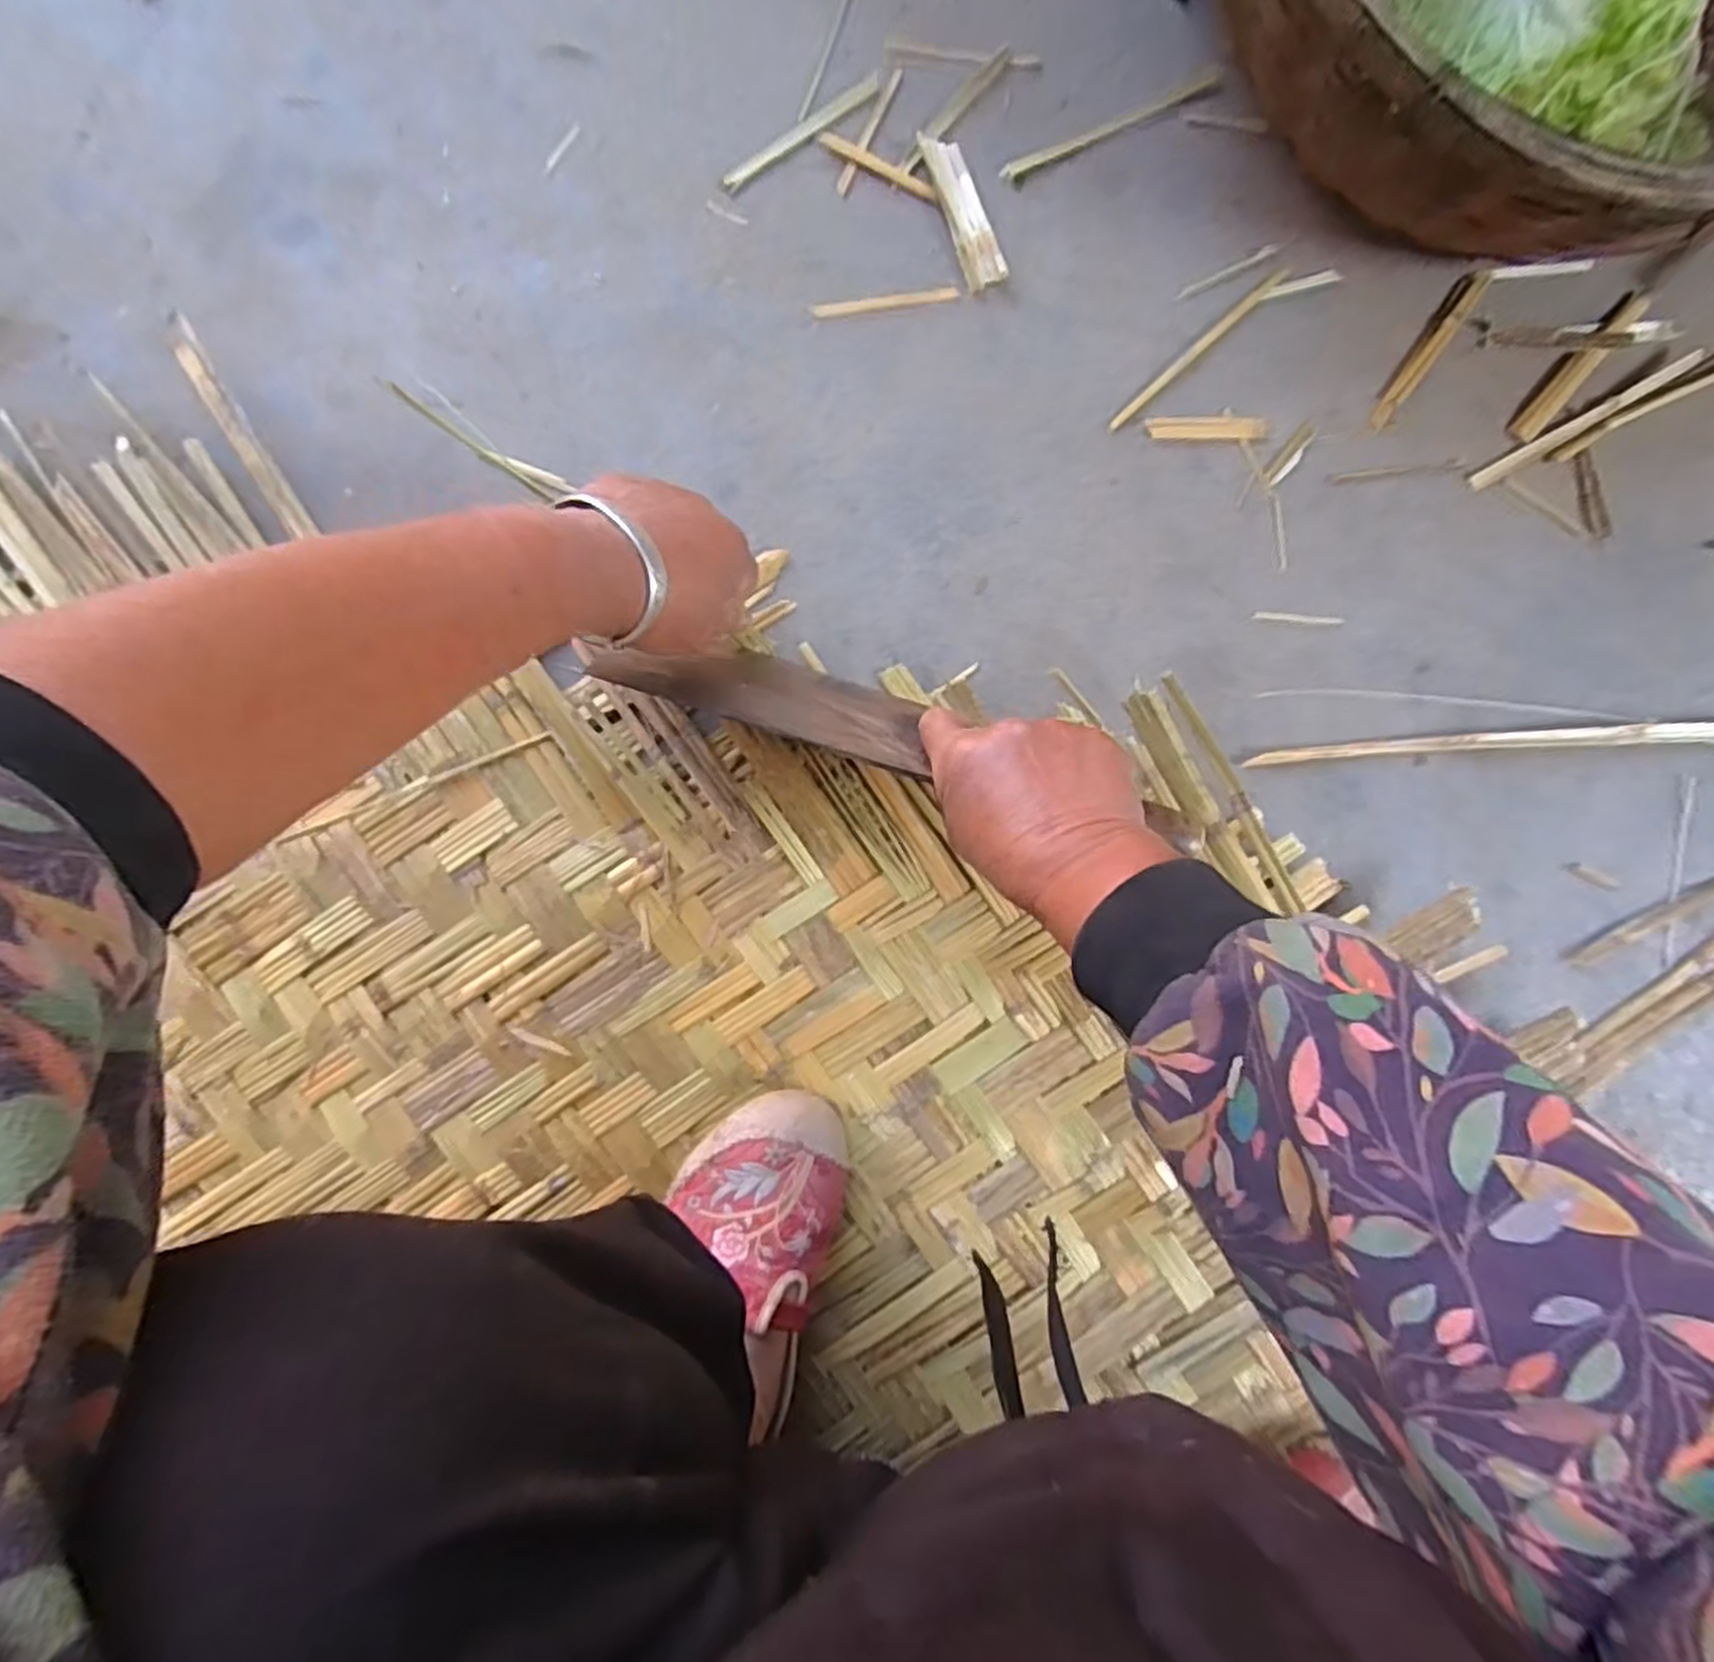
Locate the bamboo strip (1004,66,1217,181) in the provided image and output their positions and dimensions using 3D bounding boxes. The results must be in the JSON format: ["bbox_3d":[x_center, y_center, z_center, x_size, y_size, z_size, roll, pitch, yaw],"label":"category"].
[{"bbox_3d":[0.156,-0.430,0.475,0.148,0.005,0.010,-25,93,-3],"label":"bamboo strip"}]

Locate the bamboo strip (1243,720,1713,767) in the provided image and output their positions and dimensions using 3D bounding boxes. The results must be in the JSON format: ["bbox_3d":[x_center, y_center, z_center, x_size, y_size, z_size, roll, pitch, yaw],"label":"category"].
[{"bbox_3d":[0.452,-0.059,0.494,0.413,0.007,0.015,-3,92,-4],"label":"bamboo strip"}]

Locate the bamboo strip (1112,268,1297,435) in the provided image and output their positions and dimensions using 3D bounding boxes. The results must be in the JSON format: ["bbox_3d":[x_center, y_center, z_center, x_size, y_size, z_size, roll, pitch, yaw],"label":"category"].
[{"bbox_3d":[0.209,-0.297,0.477,0.141,0.004,0.009,-42,94,-2],"label":"bamboo strip"}]

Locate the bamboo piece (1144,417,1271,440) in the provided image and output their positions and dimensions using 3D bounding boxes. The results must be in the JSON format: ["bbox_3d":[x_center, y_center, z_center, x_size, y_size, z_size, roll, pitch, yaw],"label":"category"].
[{"bbox_3d":[0.214,-0.245,0.474,0.077,0.004,0.013,-3,92,-4],"label":"bamboo piece"}]

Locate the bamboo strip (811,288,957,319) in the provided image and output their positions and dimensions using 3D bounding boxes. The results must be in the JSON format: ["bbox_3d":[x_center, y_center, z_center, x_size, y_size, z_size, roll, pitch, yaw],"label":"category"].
[{"bbox_3d":[0.018,-0.314,0.462,0.086,0.004,0.007,-10,92,-3],"label":"bamboo strip"}]

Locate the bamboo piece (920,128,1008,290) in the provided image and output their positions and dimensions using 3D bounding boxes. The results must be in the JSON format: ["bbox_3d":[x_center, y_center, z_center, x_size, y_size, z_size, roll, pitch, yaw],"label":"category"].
[{"bbox_3d":[0.063,-0.366,0.460,0.025,0.005,0.088,-21,93,-3],"label":"bamboo piece"}]

